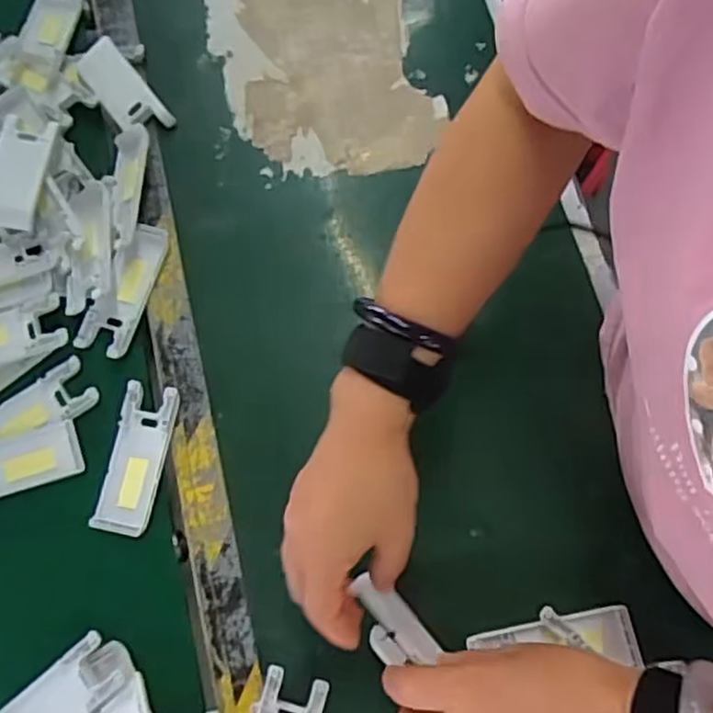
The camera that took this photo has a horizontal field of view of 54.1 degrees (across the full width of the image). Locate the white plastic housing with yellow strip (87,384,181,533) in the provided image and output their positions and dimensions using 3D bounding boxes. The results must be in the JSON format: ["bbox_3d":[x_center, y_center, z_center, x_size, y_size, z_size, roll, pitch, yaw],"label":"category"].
[{"bbox_3d":[-0.157,0.072,0.495,0.040,0.012,0.103,10,73,5],"label":"white plastic housing with yellow strip"}]

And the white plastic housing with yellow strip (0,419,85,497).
[{"bbox_3d":[-0.249,0.076,0.496,0.100,0.011,0.043,-17,73,-3],"label":"white plastic housing with yellow strip"}]

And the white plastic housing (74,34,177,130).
[{"bbox_3d":[-0.195,-0.222,0.579,0.039,0.018,0.102,-35,75,-8],"label":"white plastic housing"}]

